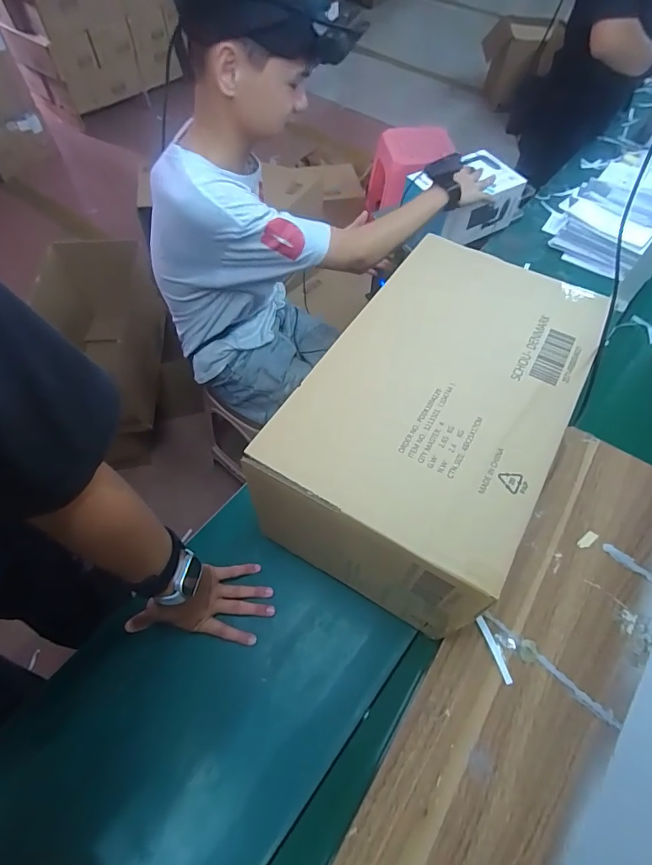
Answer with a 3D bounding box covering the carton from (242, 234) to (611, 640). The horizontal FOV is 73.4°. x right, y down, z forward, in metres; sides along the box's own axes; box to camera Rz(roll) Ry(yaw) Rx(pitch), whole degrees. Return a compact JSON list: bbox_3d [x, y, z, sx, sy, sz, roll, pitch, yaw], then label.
[{"bbox_3d":[0.149,-0.021,0.630,0.287,0.220,0.476,28,63,14],"label":"carton"}]

